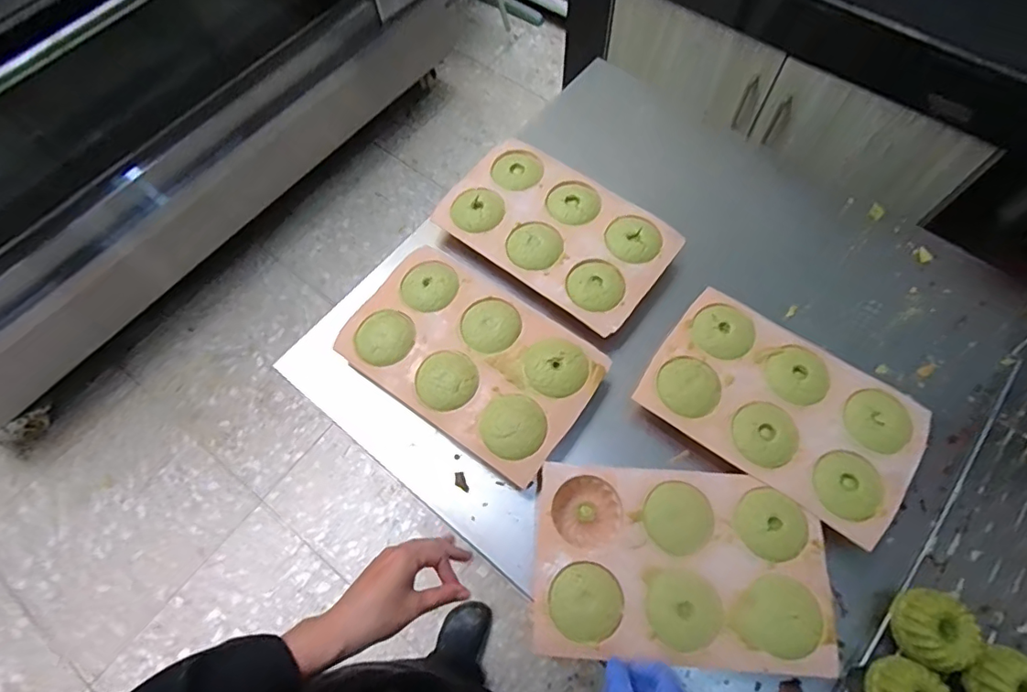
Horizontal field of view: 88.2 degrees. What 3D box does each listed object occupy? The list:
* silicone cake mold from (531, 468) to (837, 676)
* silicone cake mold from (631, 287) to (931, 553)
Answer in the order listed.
[{"bbox_3d":[0.161,0.213,0.521,0.271,0.045,0.172,5,67,2],"label":"silicone cake mold"},{"bbox_3d":[0.290,0.067,0.581,0.274,0.032,0.170,33,70,13],"label":"silicone cake mold"}]

